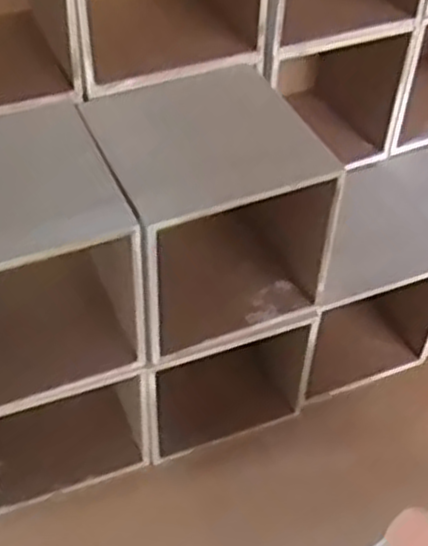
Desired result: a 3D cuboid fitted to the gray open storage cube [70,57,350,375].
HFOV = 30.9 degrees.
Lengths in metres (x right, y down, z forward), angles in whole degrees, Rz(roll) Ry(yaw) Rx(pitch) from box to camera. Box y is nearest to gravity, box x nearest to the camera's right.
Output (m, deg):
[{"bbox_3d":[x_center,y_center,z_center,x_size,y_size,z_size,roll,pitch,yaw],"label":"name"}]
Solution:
[{"bbox_3d":[-0.005,-0.035,0.452,0.112,0.118,0.109,-19,50,-17],"label":"gray open storage cube"}]

